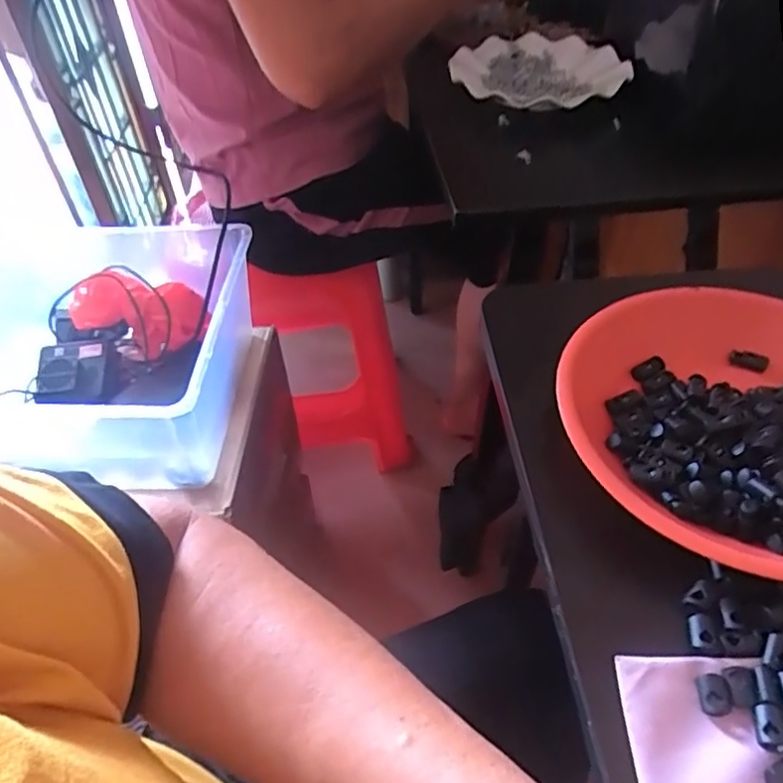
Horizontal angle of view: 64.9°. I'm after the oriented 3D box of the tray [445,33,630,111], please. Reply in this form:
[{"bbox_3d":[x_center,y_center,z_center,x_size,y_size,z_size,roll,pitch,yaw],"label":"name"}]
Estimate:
[{"bbox_3d":[0.158,-0.346,0.674,0.176,0.030,0.176,-11,47,-8],"label":"tray"}]

